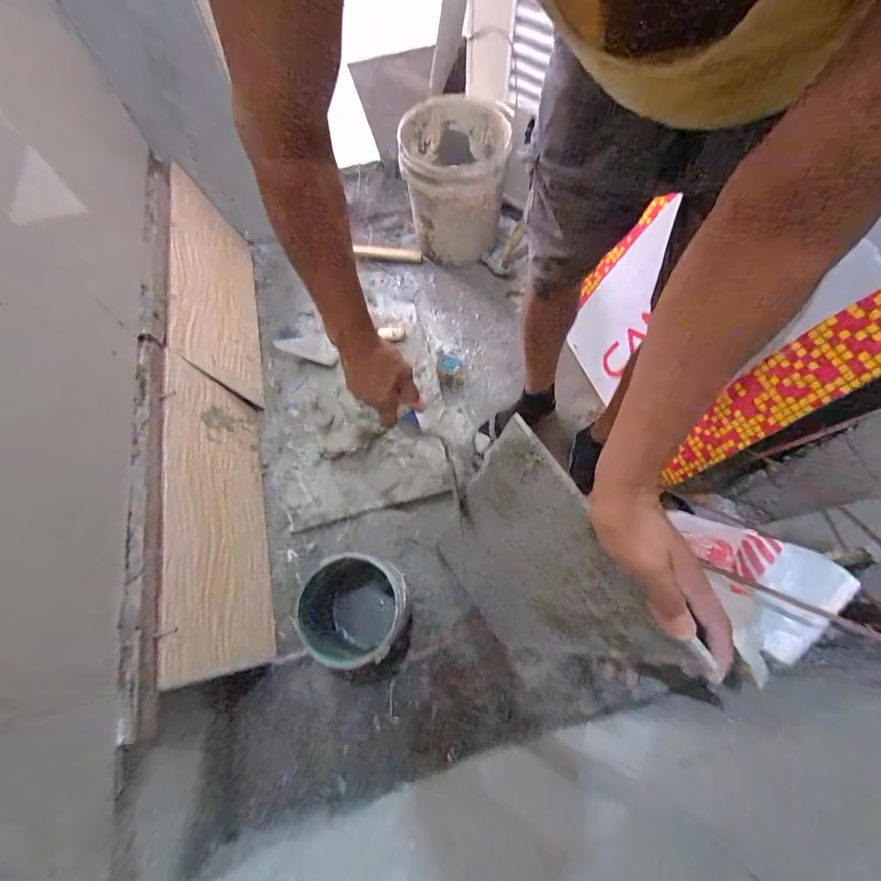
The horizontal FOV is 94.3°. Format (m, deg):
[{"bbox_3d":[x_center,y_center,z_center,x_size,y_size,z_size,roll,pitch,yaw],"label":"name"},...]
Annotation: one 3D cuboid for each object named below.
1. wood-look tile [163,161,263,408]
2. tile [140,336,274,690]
[{"bbox_3d":[-0.575,-0.398,1.053,0.014,0.297,0.563,-18,67,8],"label":"wood-look tile"},{"bbox_3d":[-0.449,0.131,0.820,0.017,0.326,0.587,-16,70,6],"label":"tile"}]

